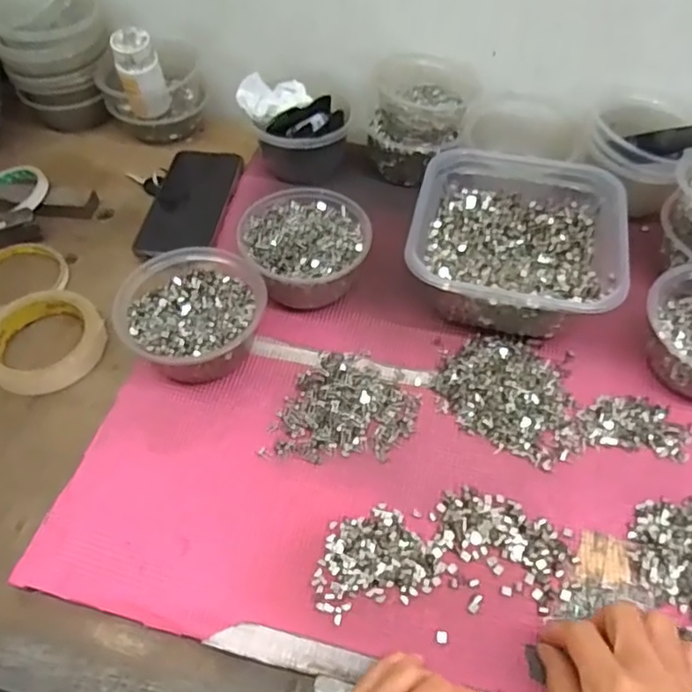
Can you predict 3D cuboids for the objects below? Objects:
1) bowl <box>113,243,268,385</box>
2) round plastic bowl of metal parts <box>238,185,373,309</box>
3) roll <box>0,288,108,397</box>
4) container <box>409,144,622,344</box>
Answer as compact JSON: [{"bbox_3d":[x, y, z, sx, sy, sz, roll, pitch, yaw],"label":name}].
[{"bbox_3d":[-0.126,-0.022,0.511,0.111,0.059,0.114,0,54,0],"label":"bowl"},{"bbox_3d":[-0.035,-0.087,0.558,0.109,0.062,0.116,0,54,0],"label":"round plastic bowl of metal parts"},{"bbox_3d":[-0.264,-0.007,0.534,0.097,0.022,0.099,0,54,0],"label":"roll"},{"bbox_3d":[0.148,-0.090,0.548,0.165,0.078,0.169,10,55,8],"label":"container"}]

